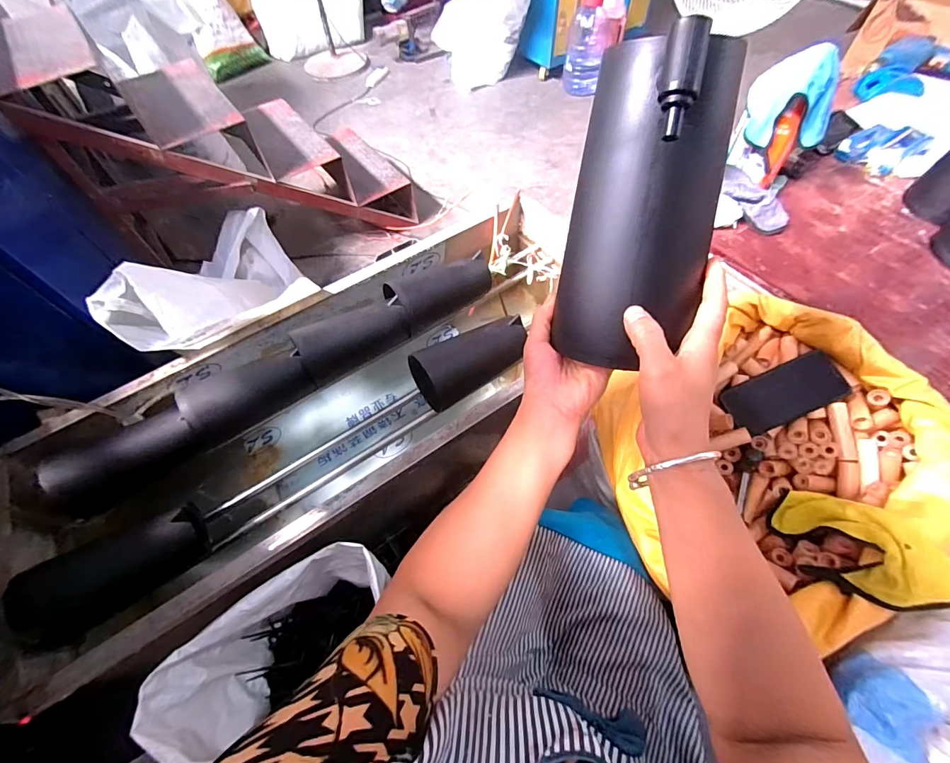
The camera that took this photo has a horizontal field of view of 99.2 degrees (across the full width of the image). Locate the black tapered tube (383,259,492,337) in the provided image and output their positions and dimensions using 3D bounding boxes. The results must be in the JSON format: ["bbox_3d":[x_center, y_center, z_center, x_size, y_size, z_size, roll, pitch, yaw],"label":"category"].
[{"bbox_3d":[-0.084,-0.236,0.968,0.251,0.108,0.108,-33,63,-15],"label":"black tapered tube"}]

